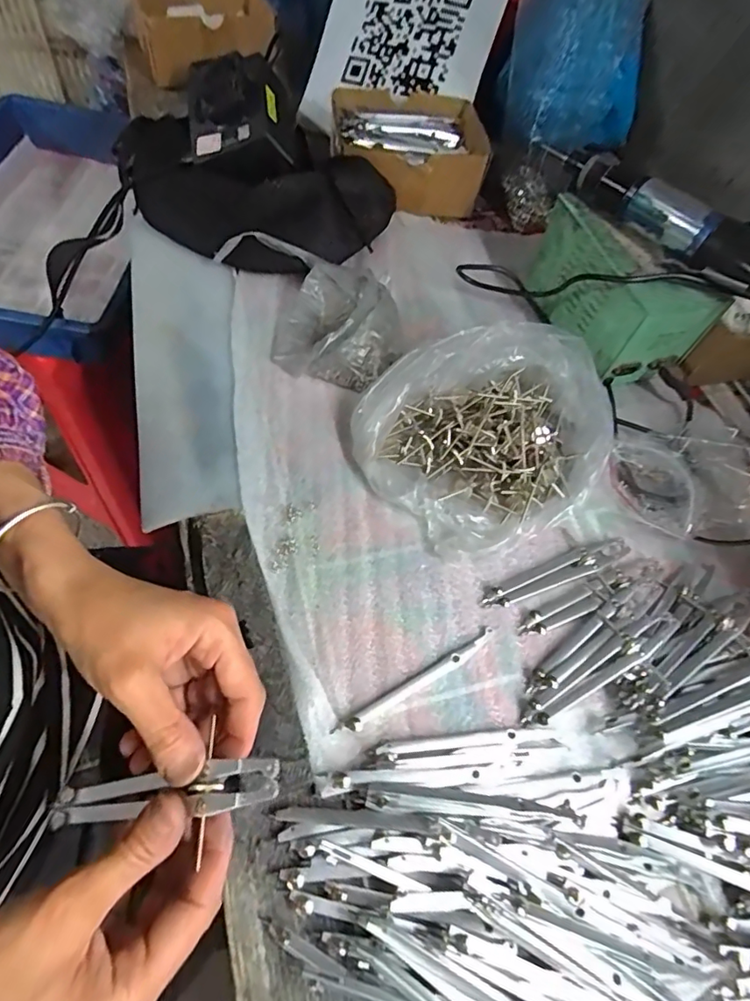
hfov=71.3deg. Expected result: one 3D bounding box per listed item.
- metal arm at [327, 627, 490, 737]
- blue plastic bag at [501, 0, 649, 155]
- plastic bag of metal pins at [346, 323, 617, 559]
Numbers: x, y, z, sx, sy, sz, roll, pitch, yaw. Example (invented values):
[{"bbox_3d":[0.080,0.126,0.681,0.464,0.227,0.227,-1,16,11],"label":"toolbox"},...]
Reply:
[{"bbox_3d":[0.029,0.116,0.338,0.124,0.013,0.009,-26,67,-22],"label":"metal arm"},{"bbox_3d":[0.221,-0.505,0.578,0.140,0.202,0.170,42,63,15],"label":"blue plastic bag"},{"bbox_3d":[0.088,-0.058,0.420,0.197,0.057,0.179,-31,69,-23],"label":"plastic bag of metal pins"}]

